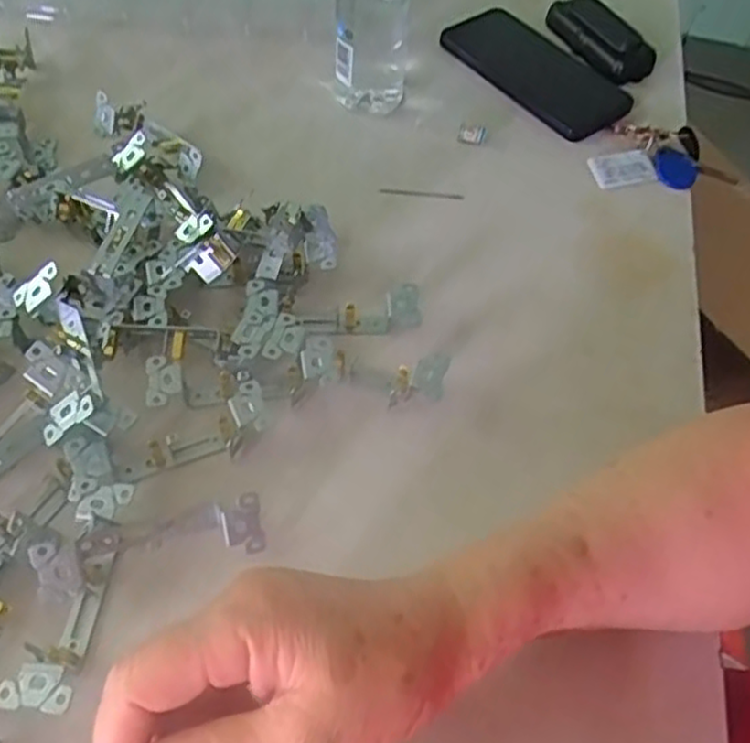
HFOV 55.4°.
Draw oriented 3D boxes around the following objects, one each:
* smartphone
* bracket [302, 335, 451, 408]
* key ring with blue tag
[{"bbox_3d":[0.134,-0.253,0.589,0.082,0.013,0.165,-33,65,-22],"label":"smartphone"},{"bbox_3d":[0.000,0.000,0.416,0.082,0.020,0.032,7,57,1],"label":"bracket"},{"bbox_3d":[0.220,-0.164,0.546,0.111,0.023,0.057,3,57,-1],"label":"key ring with blue tag"}]

